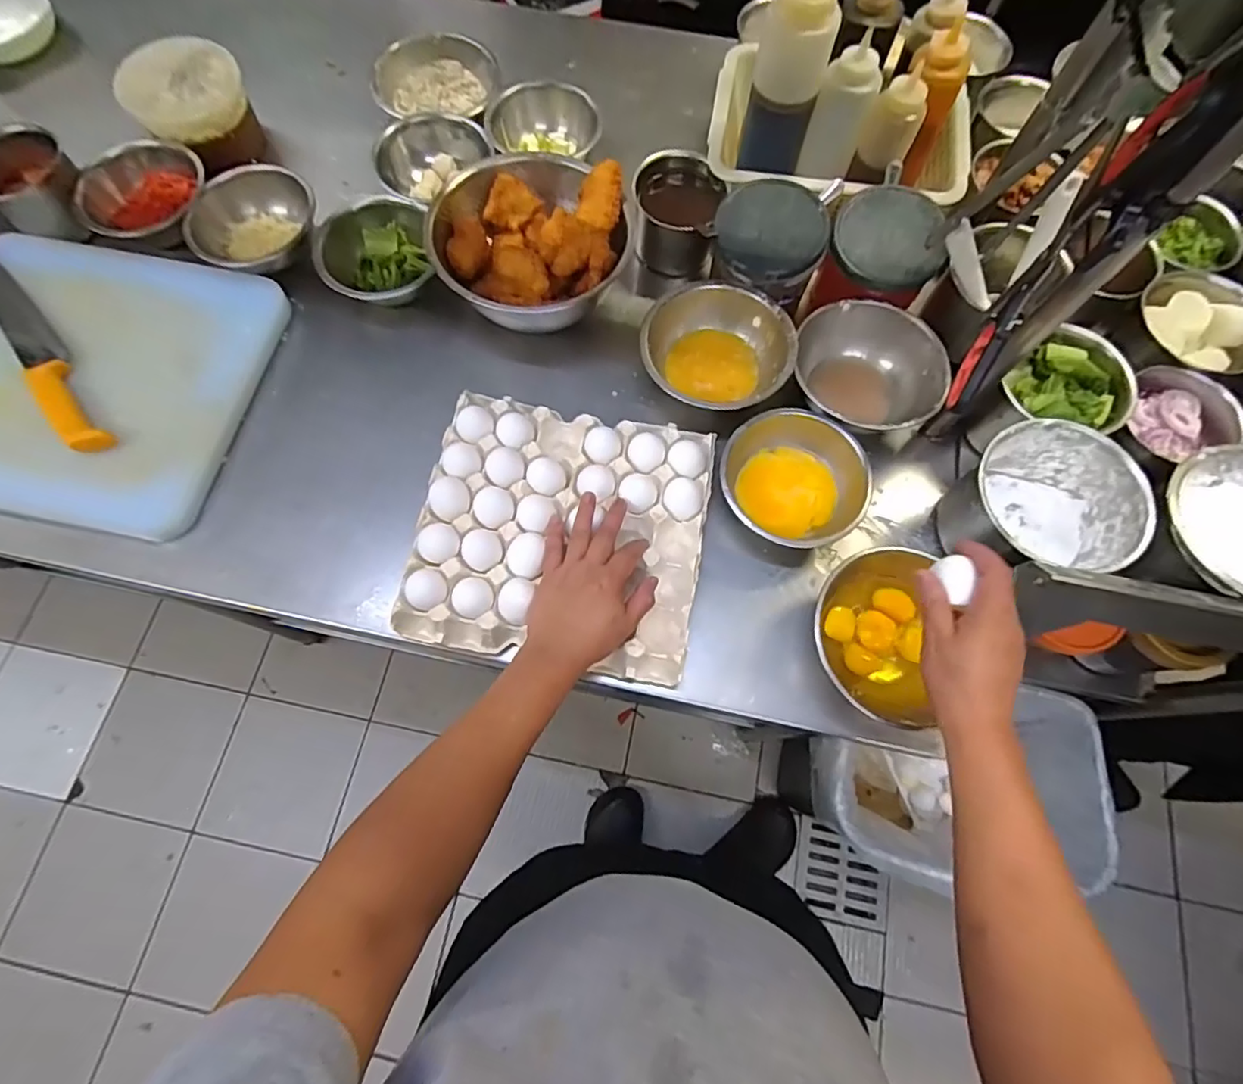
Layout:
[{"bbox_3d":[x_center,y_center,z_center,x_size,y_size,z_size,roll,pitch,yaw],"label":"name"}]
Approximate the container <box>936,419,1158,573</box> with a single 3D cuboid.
[{"bbox_3d":[0.421,-0.034,0.615,0.148,0.114,0.143,0,71,0],"label":"container"}]

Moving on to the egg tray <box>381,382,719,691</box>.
[{"bbox_3d":[-0.062,-0.012,0.637,0.290,0.047,0.275,10,71,3],"label":"egg tray"}]

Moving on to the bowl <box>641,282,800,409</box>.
[{"bbox_3d":[0.111,-0.225,0.696,0.165,0.062,0.153,0,71,0],"label":"bowl"}]

